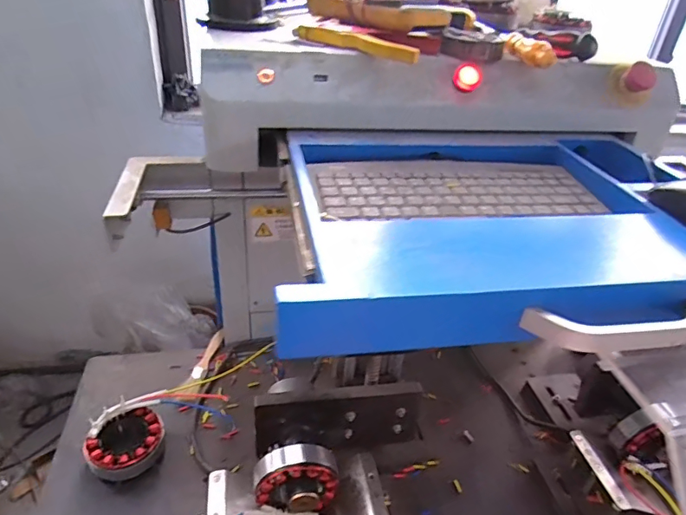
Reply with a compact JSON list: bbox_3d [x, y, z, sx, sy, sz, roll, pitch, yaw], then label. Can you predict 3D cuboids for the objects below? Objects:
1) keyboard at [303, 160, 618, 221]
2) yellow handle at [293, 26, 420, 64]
[{"bbox_3d":[0.117,-0.071,0.493,0.290,0.013,0.108,-3,34,-11],"label":"keyboard"},{"bbox_3d":[0.015,-0.243,0.551,0.156,0.017,0.016,20,37,22],"label":"yellow handle"}]

